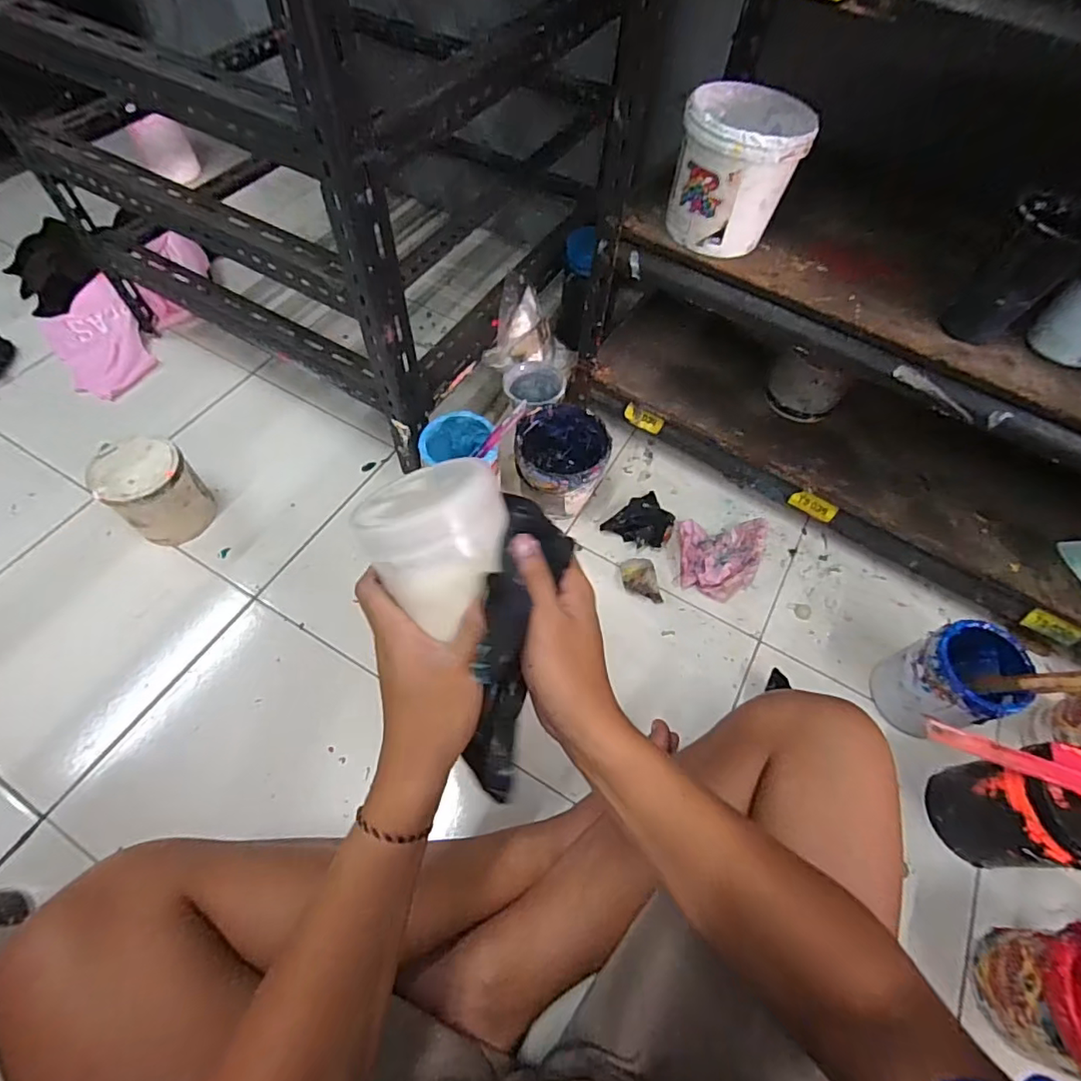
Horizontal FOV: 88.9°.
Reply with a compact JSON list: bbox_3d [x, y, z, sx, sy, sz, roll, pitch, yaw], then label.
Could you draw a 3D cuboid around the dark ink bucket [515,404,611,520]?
[{"bbox_3d":[0.027,-0.104,0.787,0.123,0.124,0.129,2,59,-3],"label":"dark ink bucket"}]

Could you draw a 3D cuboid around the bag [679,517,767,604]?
[{"bbox_3d":[0.254,0.019,0.761,0.119,0.066,0.111,3,59,-2],"label":"bag"}]

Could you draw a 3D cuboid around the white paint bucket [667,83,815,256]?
[{"bbox_3d":[0.208,-0.394,0.589,0.117,0.116,0.123,2,60,-3],"label":"white paint bucket"}]

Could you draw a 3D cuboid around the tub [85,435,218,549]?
[{"bbox_3d":[-0.507,-0.064,0.730,0.111,0.118,0.101,2,59,-3],"label":"tub"}]

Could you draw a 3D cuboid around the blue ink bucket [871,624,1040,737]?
[{"bbox_3d":[0.472,0.167,0.644,0.098,0.138,0.096,2,59,-3],"label":"blue ink bucket"}]

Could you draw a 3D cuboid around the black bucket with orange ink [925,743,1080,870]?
[{"bbox_3d":[0.495,0.282,0.572,0.096,0.153,0.110,-11,60,-10],"label":"black bucket with orange ink"}]

